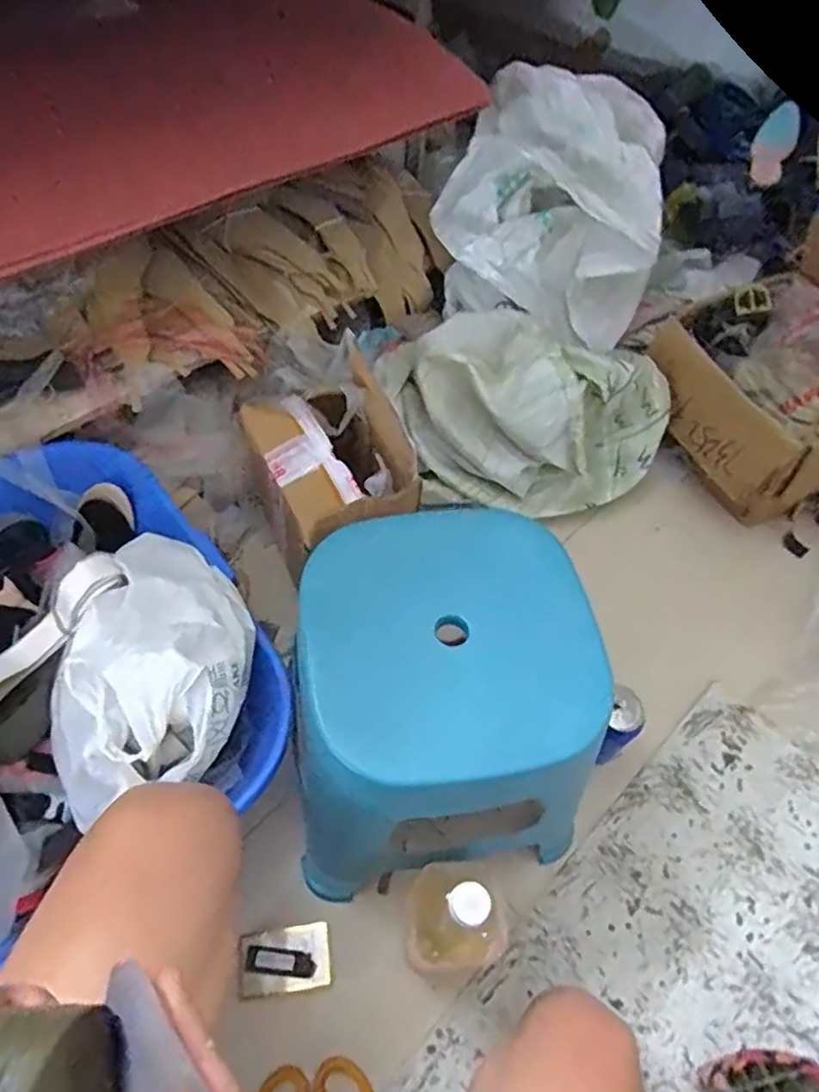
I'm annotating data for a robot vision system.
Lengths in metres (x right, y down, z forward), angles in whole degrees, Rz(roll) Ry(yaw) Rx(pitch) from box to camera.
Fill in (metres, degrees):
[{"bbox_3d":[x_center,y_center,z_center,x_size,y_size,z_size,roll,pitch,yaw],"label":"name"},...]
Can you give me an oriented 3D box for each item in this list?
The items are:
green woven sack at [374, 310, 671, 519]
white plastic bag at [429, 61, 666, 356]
[{"bbox_3d":[0.182,-0.193,0.983,0.401,0.210,0.239,-10,57,-11],"label":"green woven sack"},{"bbox_3d":[0.254,-0.603,1.176,0.366,0.249,0.455,11,56,3],"label":"white plastic bag"}]

